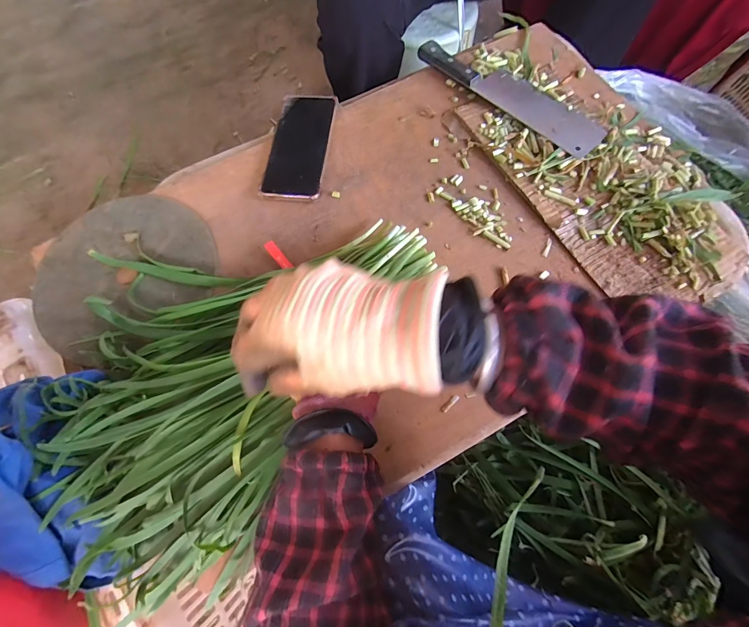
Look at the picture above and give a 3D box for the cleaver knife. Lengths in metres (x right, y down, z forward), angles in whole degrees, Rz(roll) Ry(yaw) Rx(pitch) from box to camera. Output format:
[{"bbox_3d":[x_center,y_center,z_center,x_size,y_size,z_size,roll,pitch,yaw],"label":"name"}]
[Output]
[{"bbox_3d":[0.178,-0.296,0.462,0.071,0.013,0.264,-43,76,-11],"label":"cleaver knife"}]

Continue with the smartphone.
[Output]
[{"bbox_3d":[-0.094,-0.214,0.447,0.074,0.015,0.157,6,73,4],"label":"smartphone"}]

